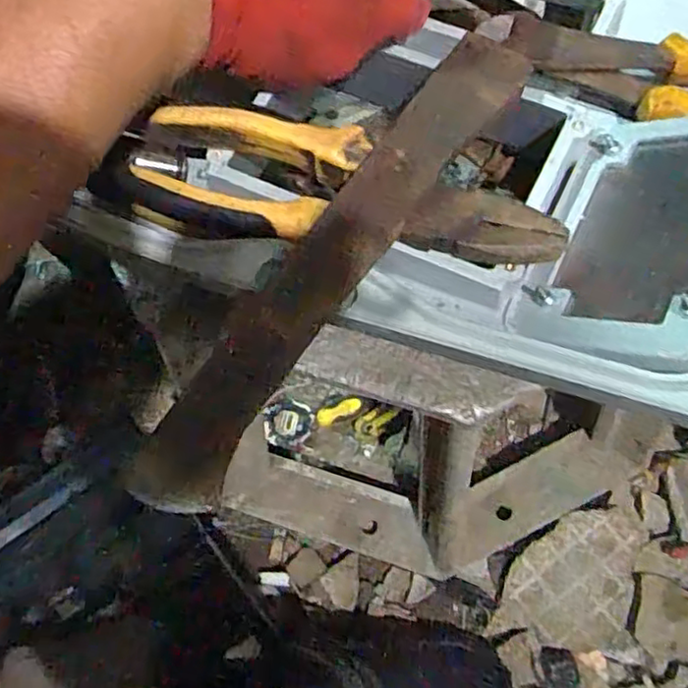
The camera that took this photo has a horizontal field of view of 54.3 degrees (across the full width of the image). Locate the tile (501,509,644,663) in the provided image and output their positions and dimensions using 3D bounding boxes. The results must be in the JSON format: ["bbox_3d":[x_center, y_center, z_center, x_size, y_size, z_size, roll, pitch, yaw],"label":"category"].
[{"bbox_3d":[0.203,0.208,0.597,0.113,0.027,0.118,6,69,5],"label":"tile"}]

